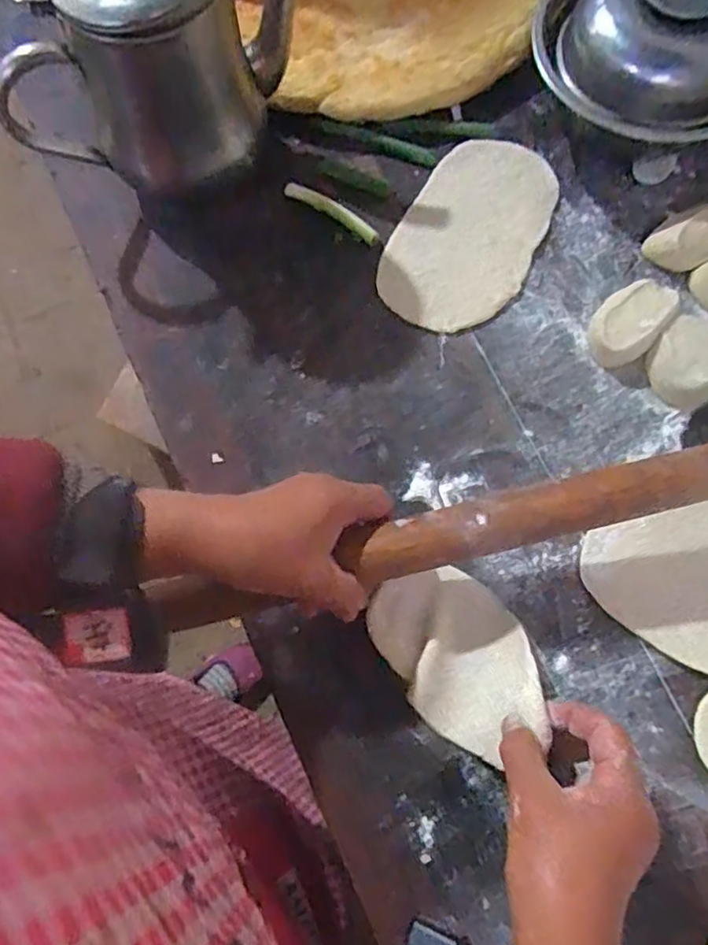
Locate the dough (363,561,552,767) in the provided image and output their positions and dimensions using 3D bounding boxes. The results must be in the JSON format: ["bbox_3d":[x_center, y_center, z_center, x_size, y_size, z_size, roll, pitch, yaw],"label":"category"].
[{"bbox_3d":[0.066,0.114,0.389,0.079,0.019,0.119,-32,79,-5],"label":"dough"}]

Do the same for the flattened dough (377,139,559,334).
[{"bbox_3d":[0.083,-0.174,0.456,0.095,0.004,0.156,27,80,7],"label":"flattened dough"}]

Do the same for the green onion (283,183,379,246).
[{"bbox_3d":[-0.015,-0.189,0.457,0.075,0.008,0.013,28,79,-8],"label":"green onion"}]

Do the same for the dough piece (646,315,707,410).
[{"bbox_3d":[0.222,-0.073,0.419,0.046,0.025,0.054,22,79,6],"label":"dough piece"}]

